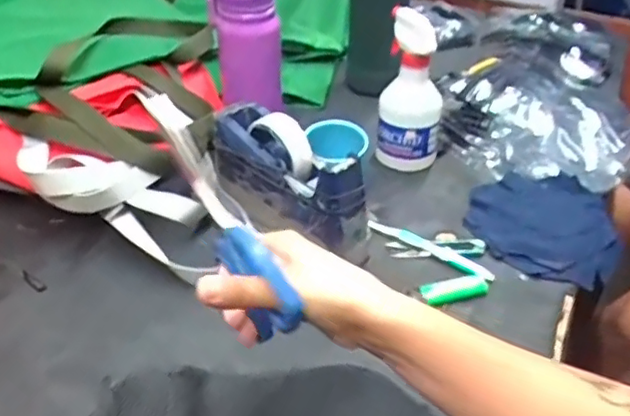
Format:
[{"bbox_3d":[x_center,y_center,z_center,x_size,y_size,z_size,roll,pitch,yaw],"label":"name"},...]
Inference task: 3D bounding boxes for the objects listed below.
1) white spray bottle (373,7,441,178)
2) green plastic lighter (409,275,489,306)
[{"bbox_3d":[0.120,-0.141,0.761,0.077,0.188,0.070,6,37,8],"label":"white spray bottle"},{"bbox_3d":[0.136,0.081,0.609,0.077,0.011,0.022,-9,37,-12],"label":"green plastic lighter"}]

